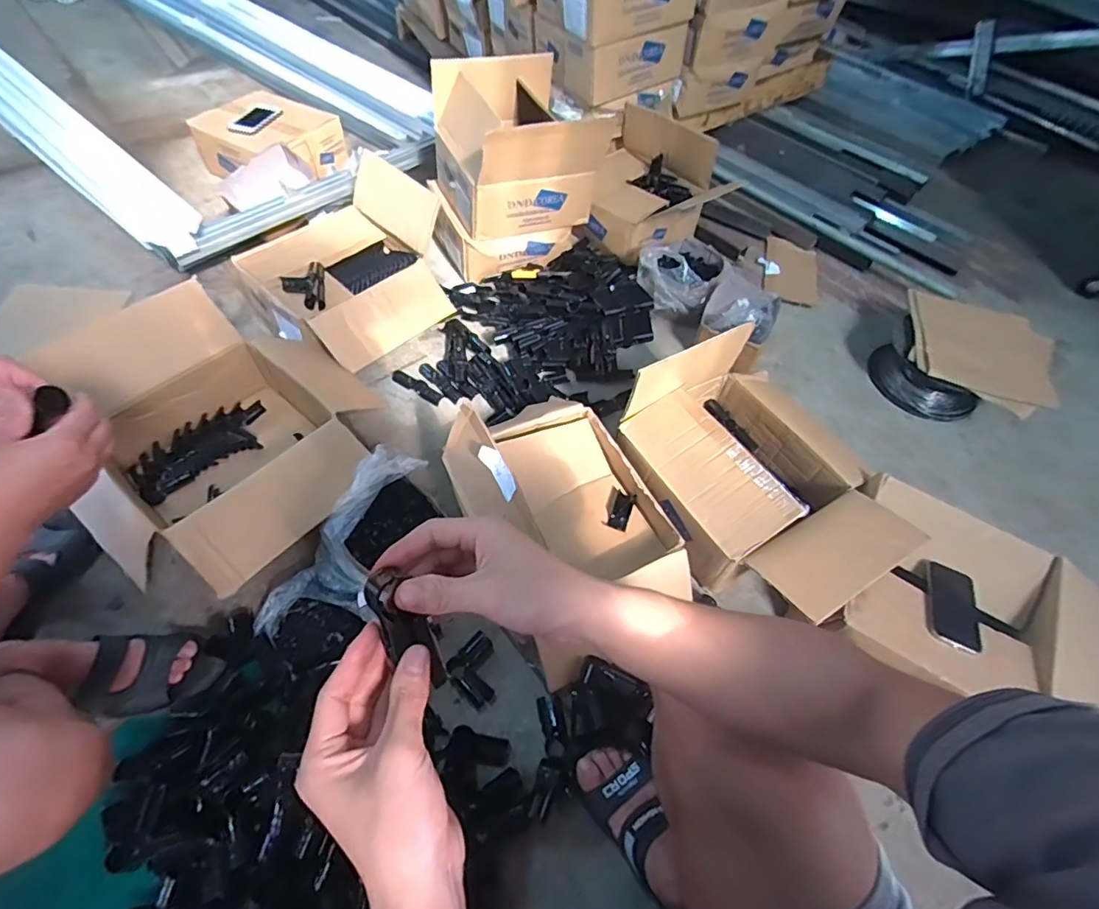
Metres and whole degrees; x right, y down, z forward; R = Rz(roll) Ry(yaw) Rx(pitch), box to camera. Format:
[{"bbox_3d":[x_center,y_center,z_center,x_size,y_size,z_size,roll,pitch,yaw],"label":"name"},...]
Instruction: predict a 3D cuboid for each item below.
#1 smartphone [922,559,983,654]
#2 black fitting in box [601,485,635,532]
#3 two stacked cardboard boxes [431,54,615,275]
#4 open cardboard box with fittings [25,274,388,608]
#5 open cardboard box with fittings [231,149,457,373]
[{"bbox_3d":[0.626,0.235,0.825,0.081,0.011,0.150,23,48,8],"label":"smartphone"},{"bbox_3d":[0.120,0.096,0.920,0.044,0.015,0.081,18,55,9],"label":"black fitting in box"},{"bbox_3d":[-0.103,-0.695,1.313,0.356,0.364,0.327,-18,58,-16],"label":"two stacked cardboard boxes"},{"bbox_3d":[-0.565,-0.040,0.936,0.501,0.194,0.488,34,59,19],"label":"open cardboard box with fittings"},{"bbox_3d":[-0.428,-0.424,1.188,0.378,0.194,0.406,37,60,20],"label":"open cardboard box with fittings"}]

